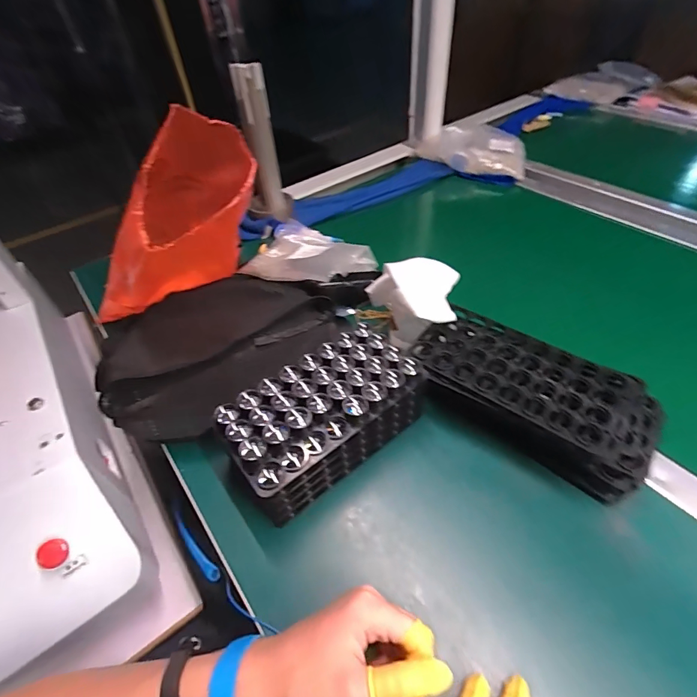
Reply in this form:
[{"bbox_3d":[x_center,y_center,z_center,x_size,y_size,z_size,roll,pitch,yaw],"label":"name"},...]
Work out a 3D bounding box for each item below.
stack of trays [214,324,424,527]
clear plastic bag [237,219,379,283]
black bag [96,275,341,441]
[{"bbox_3d":[-0.024,0.070,0.404,0.191,0.088,0.100,-33,52,-24],"label":"stack of trays"},{"bbox_3d":[-0.059,-0.150,0.637,0.194,0.041,0.146,17,50,21],"label":"clear plastic bag"},{"bbox_3d":[-0.174,-0.010,0.531,0.296,0.074,0.196,-25,49,-18],"label":"black bag"}]

